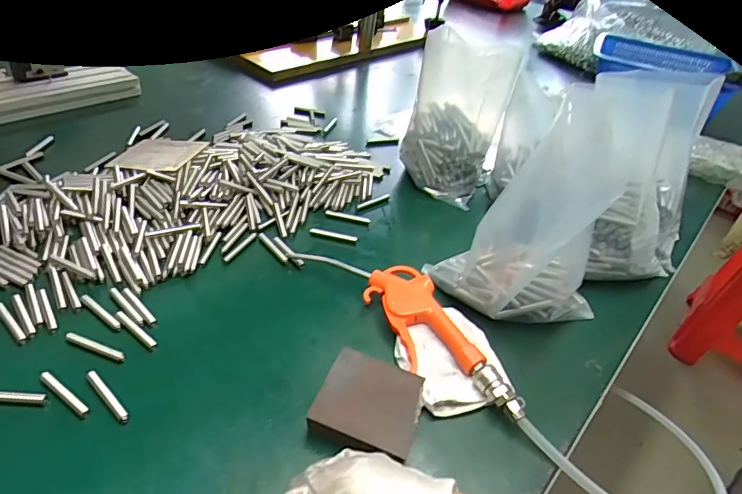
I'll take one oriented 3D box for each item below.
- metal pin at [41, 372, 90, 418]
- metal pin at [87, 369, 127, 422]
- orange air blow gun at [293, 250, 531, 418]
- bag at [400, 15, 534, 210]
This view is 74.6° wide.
[{"bbox_3d":[-0.242,0.115,0.384,0.057,0.004,0.007,27,41,23],"label":"metal pin"},{"bbox_3d":[-0.211,0.118,0.388,0.060,0.005,0.008,33,44,29],"label":"metal pin"},{"bbox_3d":[0.035,0.062,0.478,0.075,0.022,0.274,-39,56,-20],"label":"orange air blow gun"},{"bbox_3d":[0.117,-0.184,0.676,0.127,0.181,0.136,13,38,6],"label":"bag"}]

